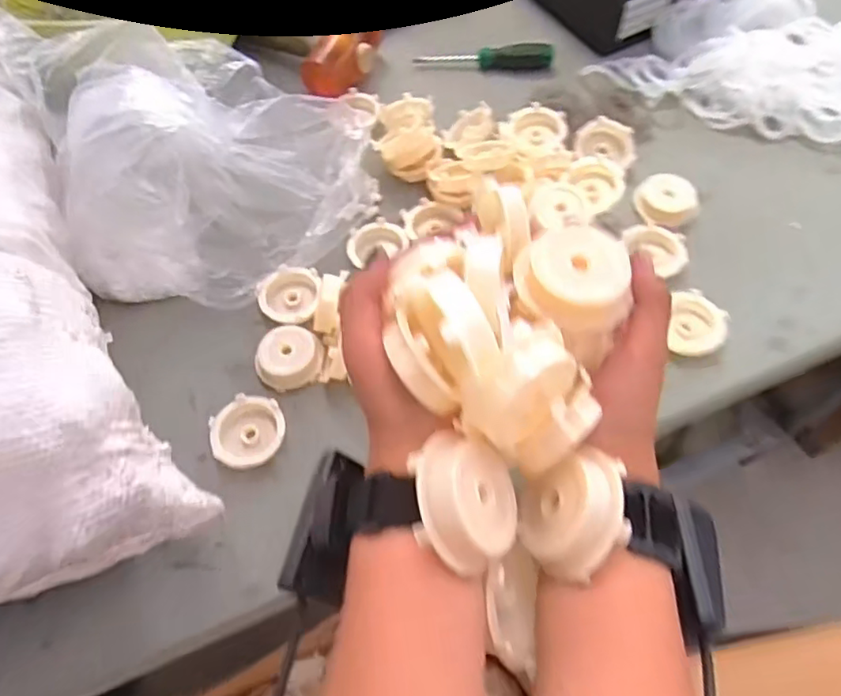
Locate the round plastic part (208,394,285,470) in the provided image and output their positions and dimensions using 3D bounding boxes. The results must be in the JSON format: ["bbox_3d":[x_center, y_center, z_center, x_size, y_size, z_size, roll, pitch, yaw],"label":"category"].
[{"bbox_3d":[-0.138,0.068,0.495,0.057,0.019,0.055,-1,59,1],"label":"round plastic part"}]

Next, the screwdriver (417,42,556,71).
[{"bbox_3d":[0.074,-0.338,0.707,0.157,0.025,0.023,0,59,2],"label":"screwdriver"}]

